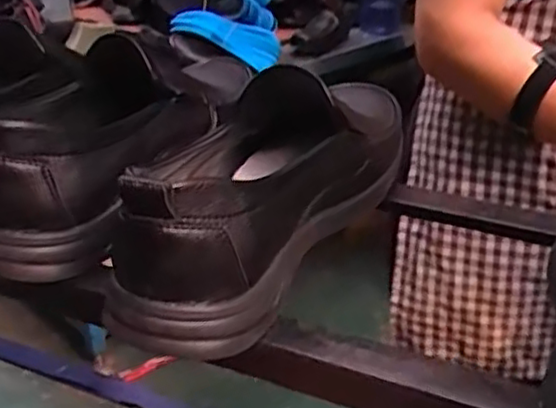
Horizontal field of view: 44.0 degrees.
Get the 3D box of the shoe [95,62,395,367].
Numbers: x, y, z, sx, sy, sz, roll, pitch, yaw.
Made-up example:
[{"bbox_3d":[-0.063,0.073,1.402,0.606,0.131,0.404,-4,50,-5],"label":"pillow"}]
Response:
[{"bbox_3d":[0.005,-0.026,0.412,0.088,0.095,0.277,14,31,22],"label":"shoe"}]

